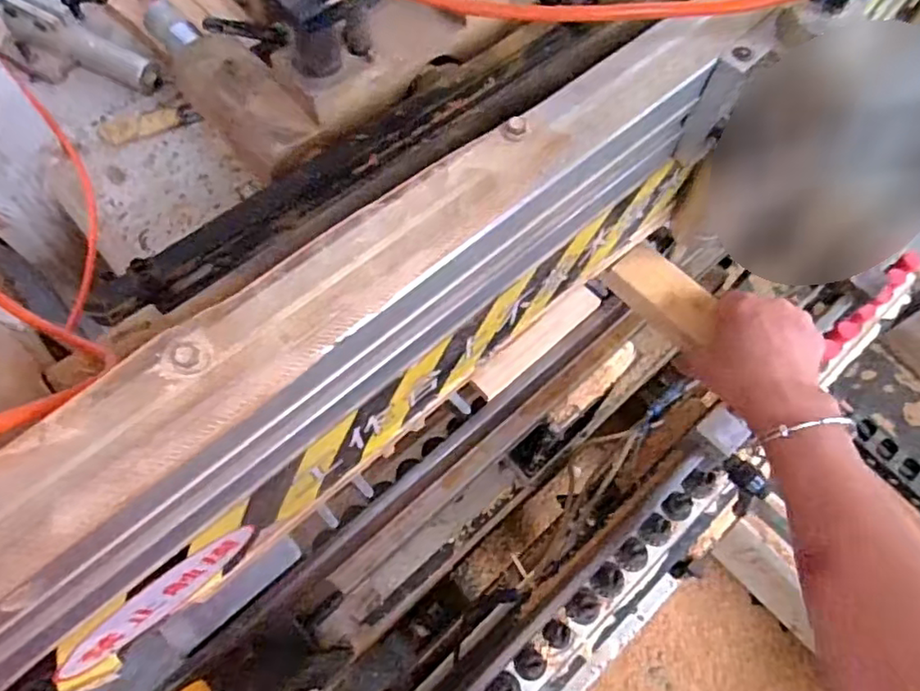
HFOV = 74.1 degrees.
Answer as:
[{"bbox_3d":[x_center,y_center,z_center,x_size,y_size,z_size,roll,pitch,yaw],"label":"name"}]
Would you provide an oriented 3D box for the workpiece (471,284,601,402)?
[{"bbox_3d":[0.064,-0.006,0.494,0.130,0.025,0.019,-39,72,-17],"label":"workpiece"}]

